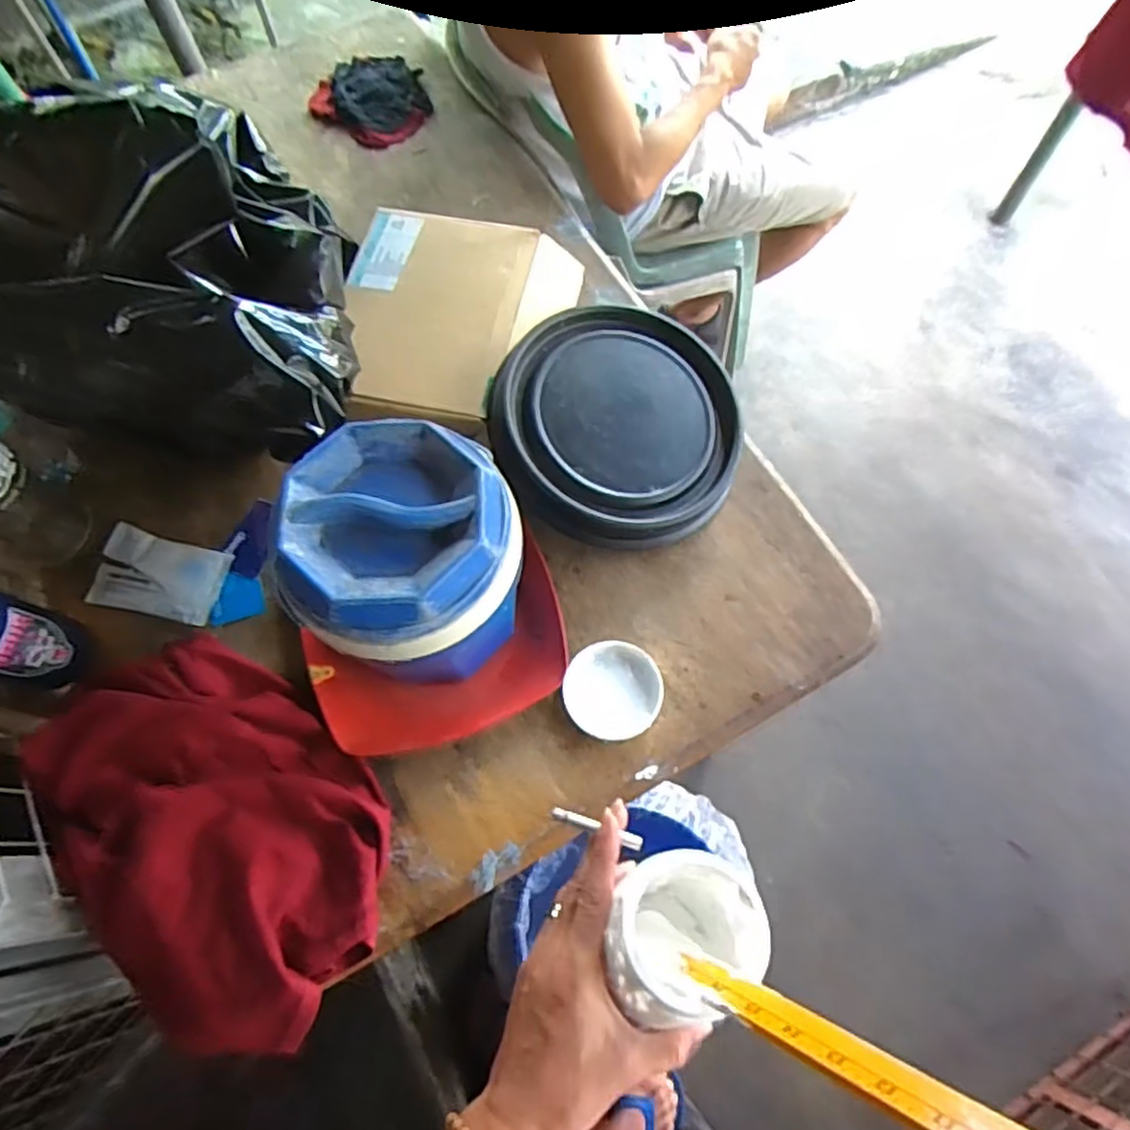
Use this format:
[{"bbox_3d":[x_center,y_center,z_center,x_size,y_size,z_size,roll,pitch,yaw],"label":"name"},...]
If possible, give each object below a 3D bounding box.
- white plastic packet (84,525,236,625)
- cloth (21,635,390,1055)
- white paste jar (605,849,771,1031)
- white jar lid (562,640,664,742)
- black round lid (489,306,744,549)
[{"bbox_3d":[-0.410,0.011,0.712,0.123,0.017,0.080,14,69,6],"label":"white plastic packet"},{"bbox_3d":[-0.311,0.228,0.608,0.346,0.067,0.247,40,74,15],"label":"cloth"},{"bbox_3d":[0.069,0.243,0.452,0.093,0.126,0.093,5,51,-6],"label":"white paste jar"},{"bbox_3d":[0.046,0.118,0.674,0.090,0.012,0.092,0,69,1],"label":"white jar lid"},{"bbox_3d":[0.055,-0.148,0.738,0.250,0.044,0.253,3,74,-11],"label":"black round lid"}]

